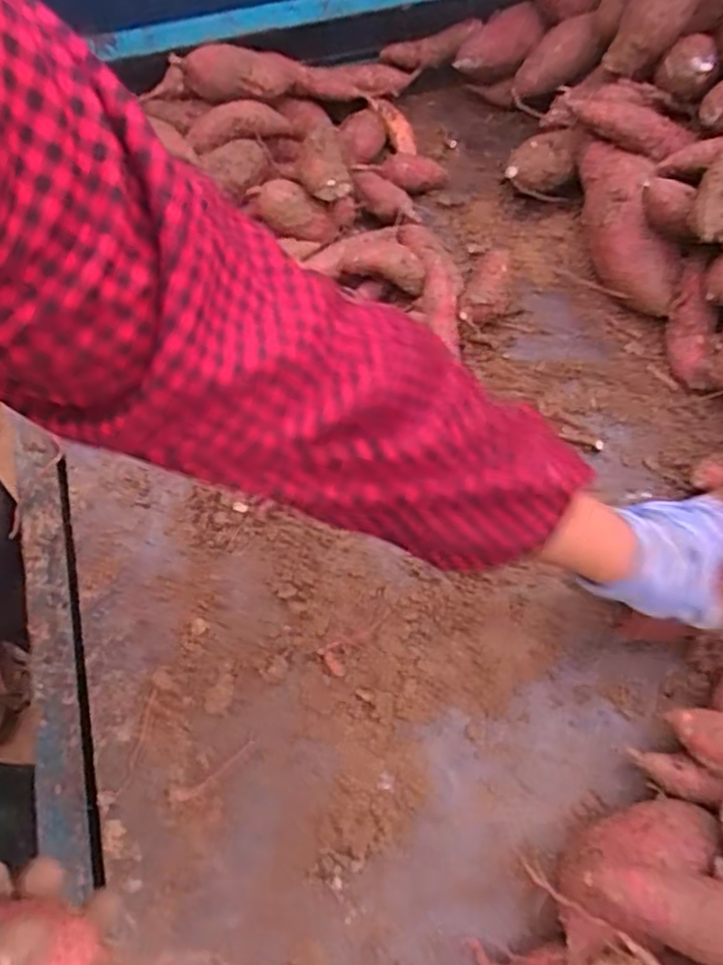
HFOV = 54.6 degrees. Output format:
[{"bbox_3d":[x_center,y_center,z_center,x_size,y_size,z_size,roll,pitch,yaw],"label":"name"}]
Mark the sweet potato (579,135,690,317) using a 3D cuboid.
[{"bbox_3d":[0.242,-0.238,0.649,0.059,0.079,0.179,-6,65,1],"label":"sweet potato"}]

